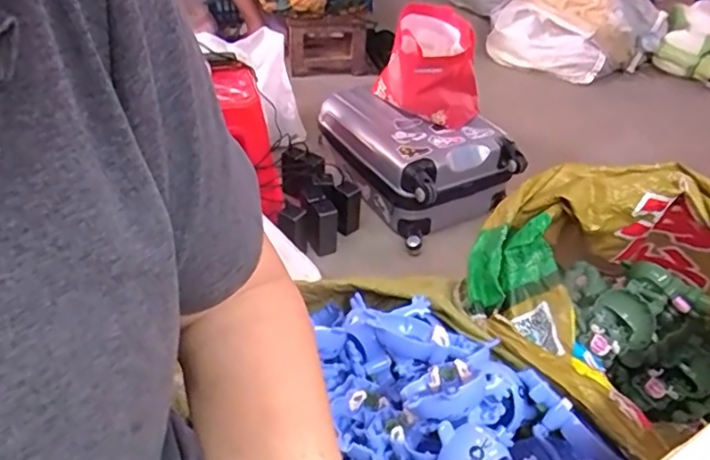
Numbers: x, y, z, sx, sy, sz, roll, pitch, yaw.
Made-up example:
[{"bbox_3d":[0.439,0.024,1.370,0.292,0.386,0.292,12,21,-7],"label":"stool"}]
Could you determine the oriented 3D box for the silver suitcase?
[{"bbox_3d":[0.162,-0.217,1.573,0.349,0.206,0.484,-19,45,-26],"label":"silver suitcase"}]

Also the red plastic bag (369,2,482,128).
[{"bbox_3d":[0.204,-0.450,1.537,0.271,0.204,0.345,6,39,2],"label":"red plastic bag"}]

